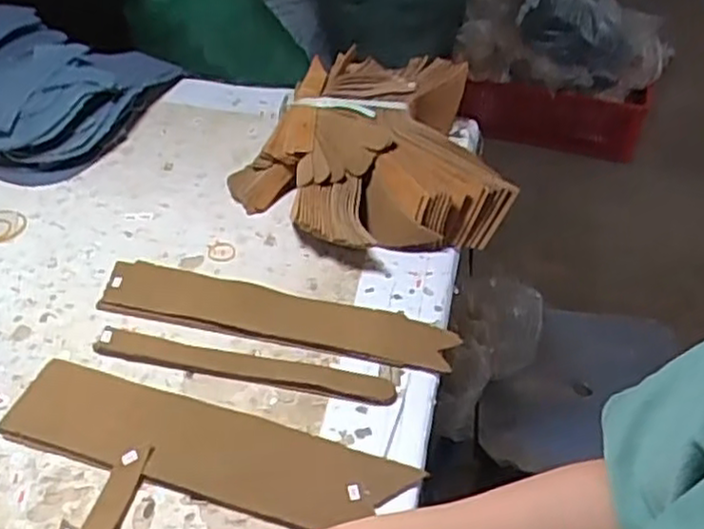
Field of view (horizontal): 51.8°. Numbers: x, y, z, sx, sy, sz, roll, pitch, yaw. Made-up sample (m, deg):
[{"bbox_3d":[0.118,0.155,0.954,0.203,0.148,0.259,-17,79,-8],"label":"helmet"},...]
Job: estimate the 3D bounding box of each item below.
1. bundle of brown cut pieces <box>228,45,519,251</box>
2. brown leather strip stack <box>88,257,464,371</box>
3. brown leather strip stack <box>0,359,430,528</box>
[{"bbox_3d":[0.008,-0.093,0.599,0.198,0.069,0.217,-3,42,-8],"label":"bundle of brown cut pieces"},{"bbox_3d":[-0.053,0.033,0.501,0.241,0.010,0.049,11,42,8],"label":"brown leather strip stack"},{"bbox_3d":[-0.088,0.105,0.425,0.237,0.006,0.057,14,42,11],"label":"brown leather strip stack"}]

